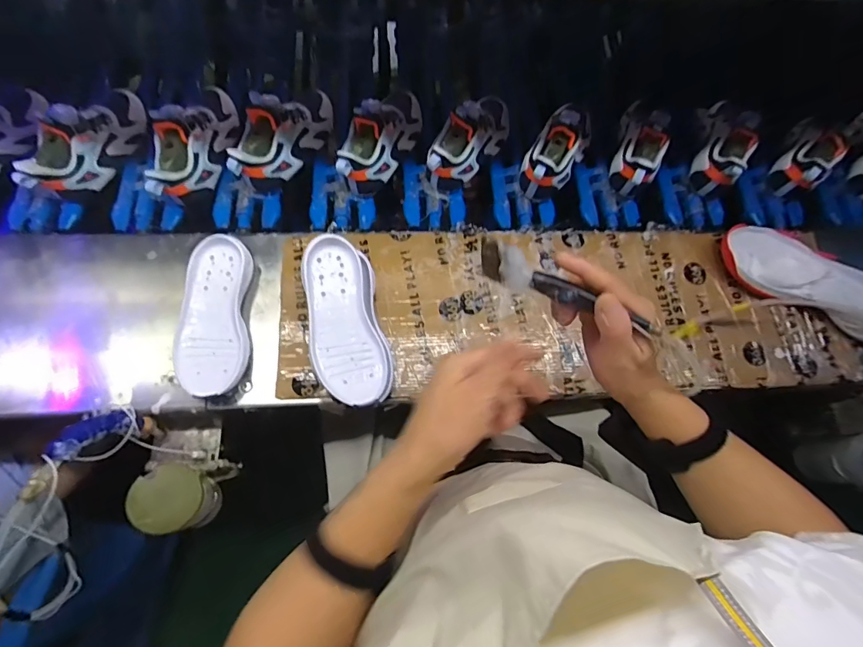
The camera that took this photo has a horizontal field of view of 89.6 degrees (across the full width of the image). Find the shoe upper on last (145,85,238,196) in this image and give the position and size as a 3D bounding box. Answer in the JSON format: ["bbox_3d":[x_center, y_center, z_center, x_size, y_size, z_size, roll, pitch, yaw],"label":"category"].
[{"bbox_3d":[-0.330,-0.258,0.601,0.058,0.087,0.194,9,74,3],"label":"shoe upper on last"}]

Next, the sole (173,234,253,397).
[{"bbox_3d":[-0.279,-0.011,0.555,0.085,0.027,0.202,-4,74,-1],"label":"sole"}]

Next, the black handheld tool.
[{"bbox_3d":[0.130,-0.015,0.349,0.105,0.013,0.016,27,75,13],"label":"black handheld tool"}]

